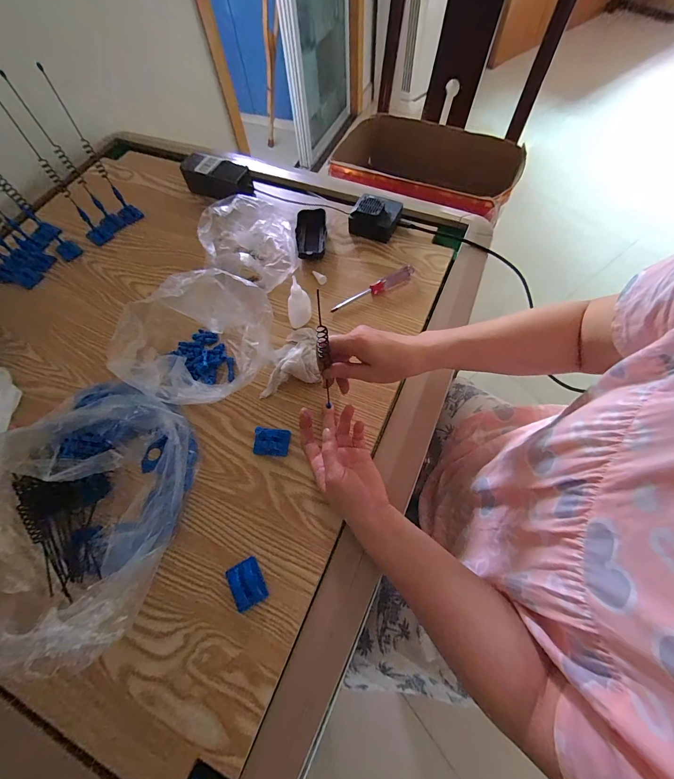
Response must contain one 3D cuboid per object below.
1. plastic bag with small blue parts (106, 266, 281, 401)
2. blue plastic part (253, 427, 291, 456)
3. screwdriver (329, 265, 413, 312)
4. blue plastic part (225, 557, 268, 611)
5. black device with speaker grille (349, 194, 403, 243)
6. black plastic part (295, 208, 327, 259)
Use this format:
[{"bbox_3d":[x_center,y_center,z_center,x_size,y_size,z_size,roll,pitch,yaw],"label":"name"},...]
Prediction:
[{"bbox_3d":[-0.181,-0.060,0.438,0.171,0.105,0.168,-12,64,-2],"label":"plastic bag with small blue parts"},{"bbox_3d":[-0.083,0.066,0.424,0.043,0.020,0.034,6,64,7],"label":"blue plastic part"},{"bbox_3d":[0.060,-0.161,0.528,0.148,0.022,0.018,-27,65,-10],"label":"screwdriver"},{"bbox_3d":[-0.098,0.209,0.358,0.034,0.013,0.045,-26,65,-9],"label":"blue plastic part"},{"bbox_3d":[0.068,-0.305,0.582,0.081,0.045,0.070,16,66,11],"label":"black device with speaker grille"},{"bbox_3d":[-0.046,-0.270,0.579,0.051,0.020,0.107,1,64,4],"label":"black plastic part"}]

